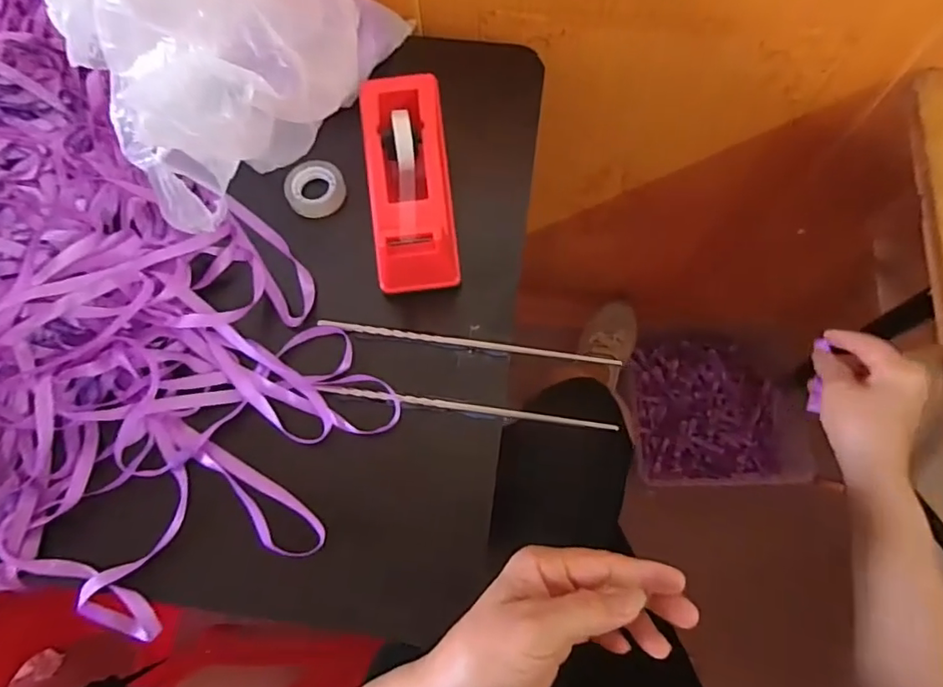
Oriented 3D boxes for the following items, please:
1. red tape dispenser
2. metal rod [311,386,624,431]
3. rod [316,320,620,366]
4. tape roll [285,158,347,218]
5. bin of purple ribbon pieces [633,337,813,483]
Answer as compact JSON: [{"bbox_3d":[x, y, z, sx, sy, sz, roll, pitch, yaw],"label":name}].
[{"bbox_3d":[-0.047,-0.119,0.422,0.060,0.069,0.155,-6,71,0],"label":"red tape dispenser"},{"bbox_3d":[-0.003,0.045,0.399,0.209,0.008,0.006,6,71,5],"label":"metal rod"},{"bbox_3d":[-0.002,0.000,0.416,0.222,0.007,0.006,7,71,5],"label":"rod"},{"bbox_3d":[-0.128,-0.128,0.463,0.047,0.014,0.045,-1,70,3],"label":"tape roll"},{"bbox_3d":[0.451,0.121,1.054,0.287,0.112,0.277,-1,70,2],"label":"bin of purple ribbon pieces"}]

